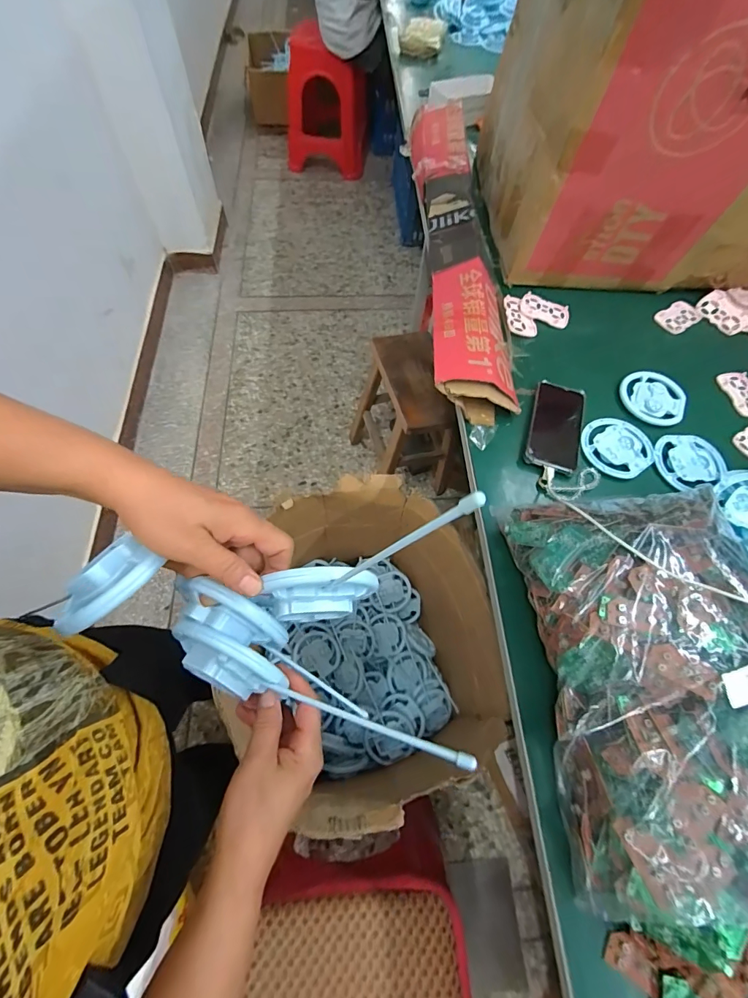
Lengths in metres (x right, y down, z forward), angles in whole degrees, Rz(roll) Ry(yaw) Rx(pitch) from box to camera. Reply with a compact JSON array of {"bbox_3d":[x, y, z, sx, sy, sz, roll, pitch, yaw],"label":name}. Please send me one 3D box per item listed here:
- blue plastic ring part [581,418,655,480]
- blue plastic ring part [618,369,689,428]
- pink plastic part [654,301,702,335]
[{"bbox_3d":[0.372,-0.081,0.640,0.114,0.006,0.100,-30,69,-17],"label":"blue plastic ring part"},{"bbox_3d":[0.456,-0.168,0.685,0.098,0.008,0.108,27,65,10],"label":"blue plastic ring part"},{"bbox_3d":[0.573,-0.343,0.791,0.079,0.012,0.056,-29,68,-16],"label":"pink plastic part"}]

